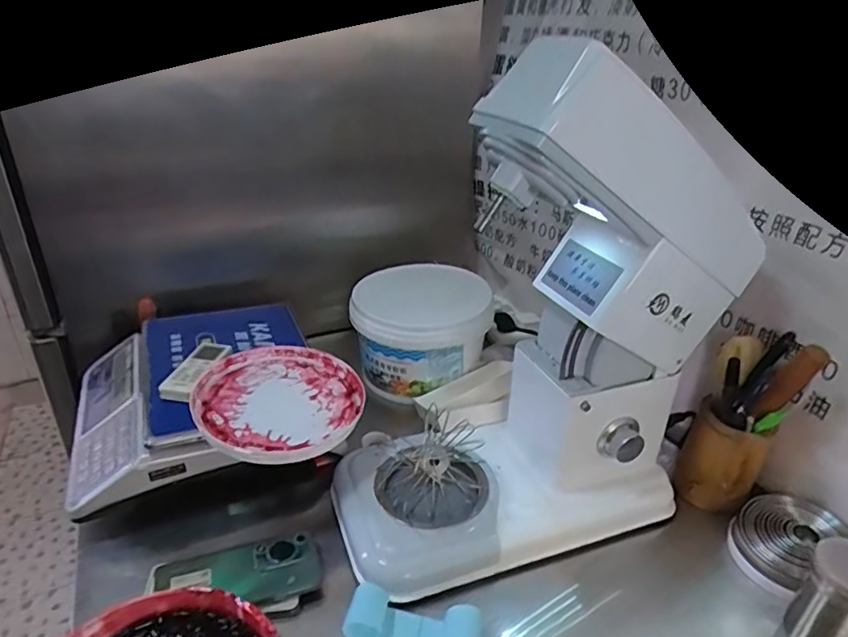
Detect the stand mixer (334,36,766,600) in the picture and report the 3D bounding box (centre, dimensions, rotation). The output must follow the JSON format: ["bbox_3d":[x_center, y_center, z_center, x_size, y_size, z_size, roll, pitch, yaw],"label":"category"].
[{"bbox_3d":[0.124,0.007,0.622,0.438,0.492,0.234,-12,31,-26],"label":"stand mixer"}]

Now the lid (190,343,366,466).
[{"bbox_3d":[-0.183,0.101,0.716,0.202,0.032,0.210,2,28,-1],"label":"lid"}]

